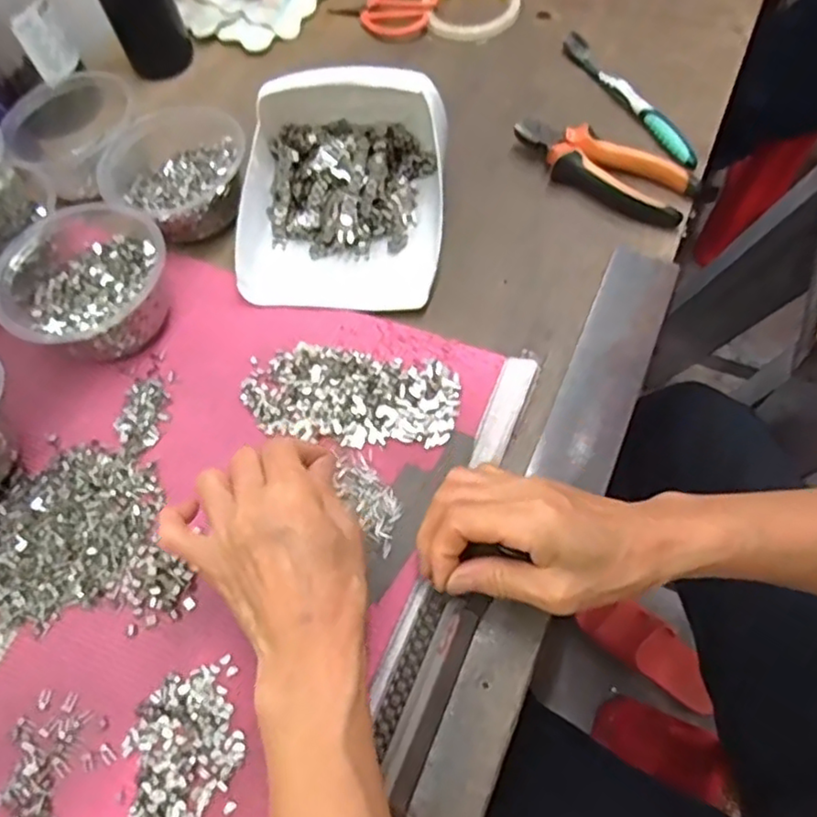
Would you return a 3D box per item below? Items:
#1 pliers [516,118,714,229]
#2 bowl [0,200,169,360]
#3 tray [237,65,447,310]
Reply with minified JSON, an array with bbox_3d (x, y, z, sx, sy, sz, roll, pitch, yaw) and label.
[{"bbox_3d":[0.157,-0.188,0.520,0.157,0.029,0.053,32,68,17],"label":"pliers"},{"bbox_3d":[-0.231,-0.092,0.464,0.112,0.061,0.119,-3,61,5],"label":"bowl"},{"bbox_3d":[-0.051,-0.171,0.487,0.155,0.083,0.177,3,63,7],"label":"tray"}]

